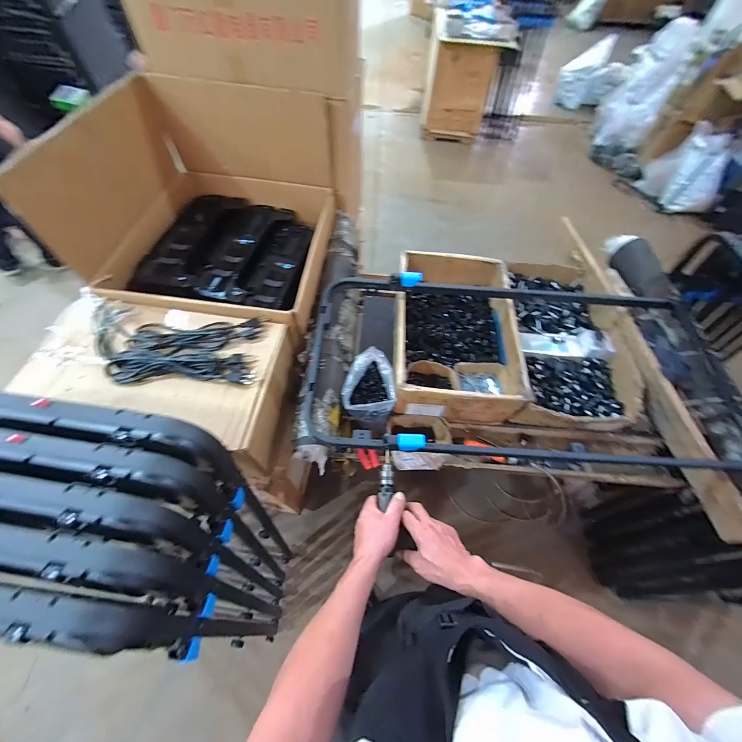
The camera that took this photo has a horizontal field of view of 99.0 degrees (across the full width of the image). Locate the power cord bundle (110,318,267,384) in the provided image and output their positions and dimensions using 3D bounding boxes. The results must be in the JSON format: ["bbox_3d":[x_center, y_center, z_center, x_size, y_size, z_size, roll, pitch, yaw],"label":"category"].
[{"bbox_3d":[-0.453,-0.048,0.767,0.362,0.035,0.175,1,60,-2],"label":"power cord bundle"}]

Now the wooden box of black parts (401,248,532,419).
[{"bbox_3d":[0.261,-0.145,1.021,0.364,0.172,0.596,6,60,1],"label":"wooden box of black parts"}]

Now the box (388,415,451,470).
[{"bbox_3d":[0.136,0.216,0.910,0.170,0.109,0.147,-2,60,-4],"label":"box"}]

